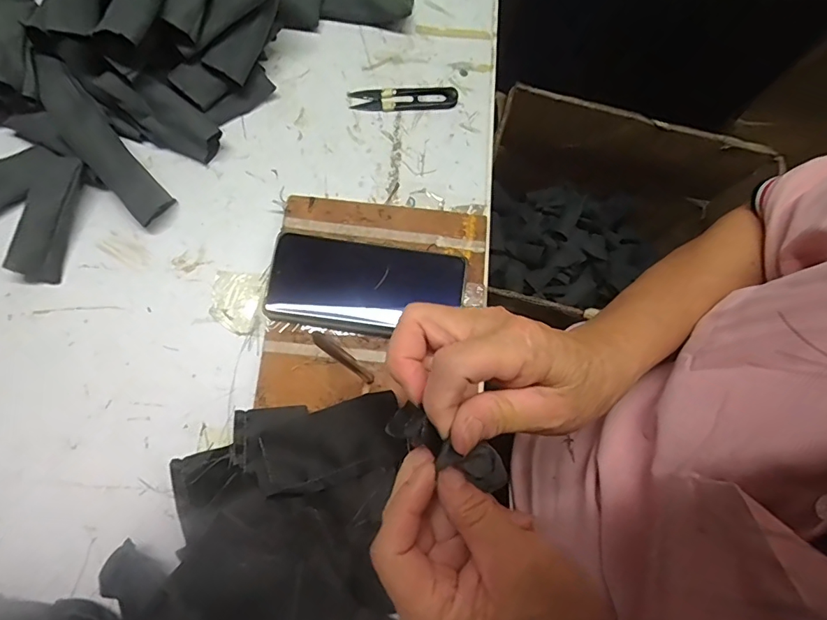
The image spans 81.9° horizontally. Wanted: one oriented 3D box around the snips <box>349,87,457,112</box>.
[{"bbox_3d":[-0.009,-0.199,0.450,0.100,0.005,0.023,-2,78,-2],"label":"snips"}]

